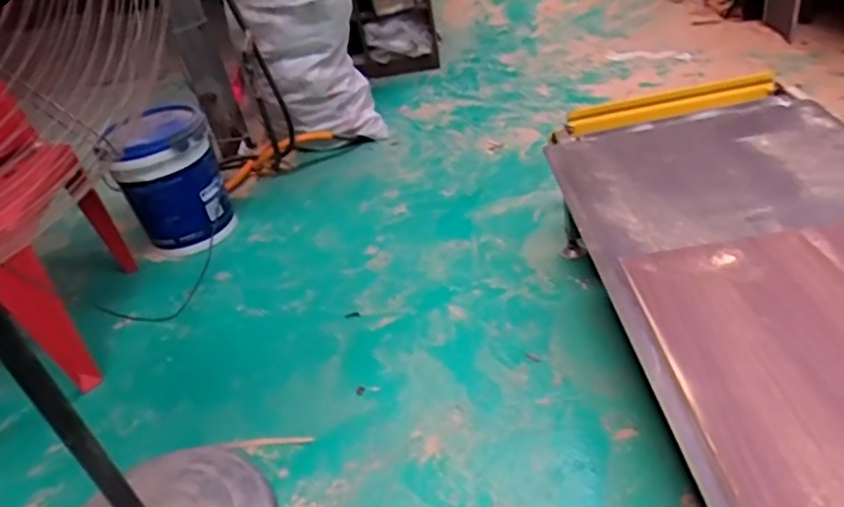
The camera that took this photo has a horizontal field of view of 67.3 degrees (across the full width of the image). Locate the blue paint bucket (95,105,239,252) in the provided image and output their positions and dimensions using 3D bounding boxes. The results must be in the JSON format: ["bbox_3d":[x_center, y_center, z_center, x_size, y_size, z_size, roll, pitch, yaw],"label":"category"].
[{"bbox_3d":[-0.704,-0.201,1.801,0.271,0.364,0.251,-26,38,-18],"label":"blue paint bucket"}]

